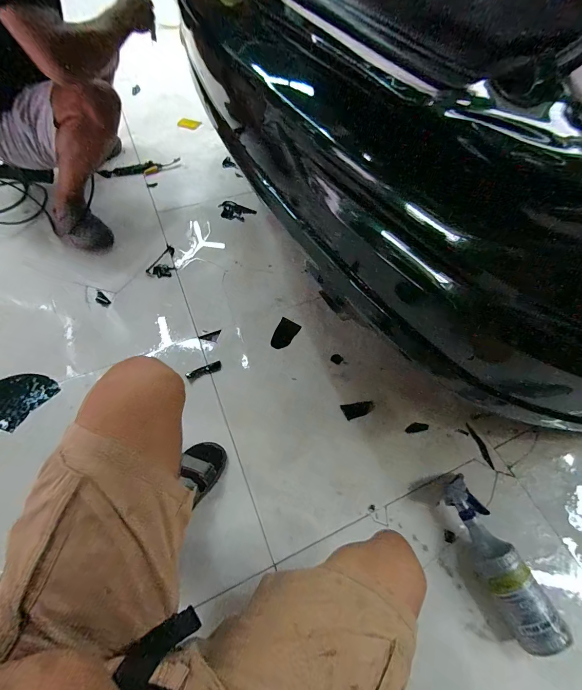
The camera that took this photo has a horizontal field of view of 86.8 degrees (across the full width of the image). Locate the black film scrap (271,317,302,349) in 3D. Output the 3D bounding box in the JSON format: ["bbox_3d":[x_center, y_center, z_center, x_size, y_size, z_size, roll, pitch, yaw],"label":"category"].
[{"bbox_3d":[-0.020,-0.032,0.930,0.063,0.004,0.107,25,61,11],"label":"black film scrap"}]

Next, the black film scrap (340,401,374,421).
[{"bbox_3d":[0.179,0.171,0.813,0.091,0.010,0.039,-10,60,-10],"label":"black film scrap"}]

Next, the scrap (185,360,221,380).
[{"bbox_3d":[-0.240,0.074,0.854,0.097,0.010,0.029,-22,63,-16],"label":"scrap"}]

